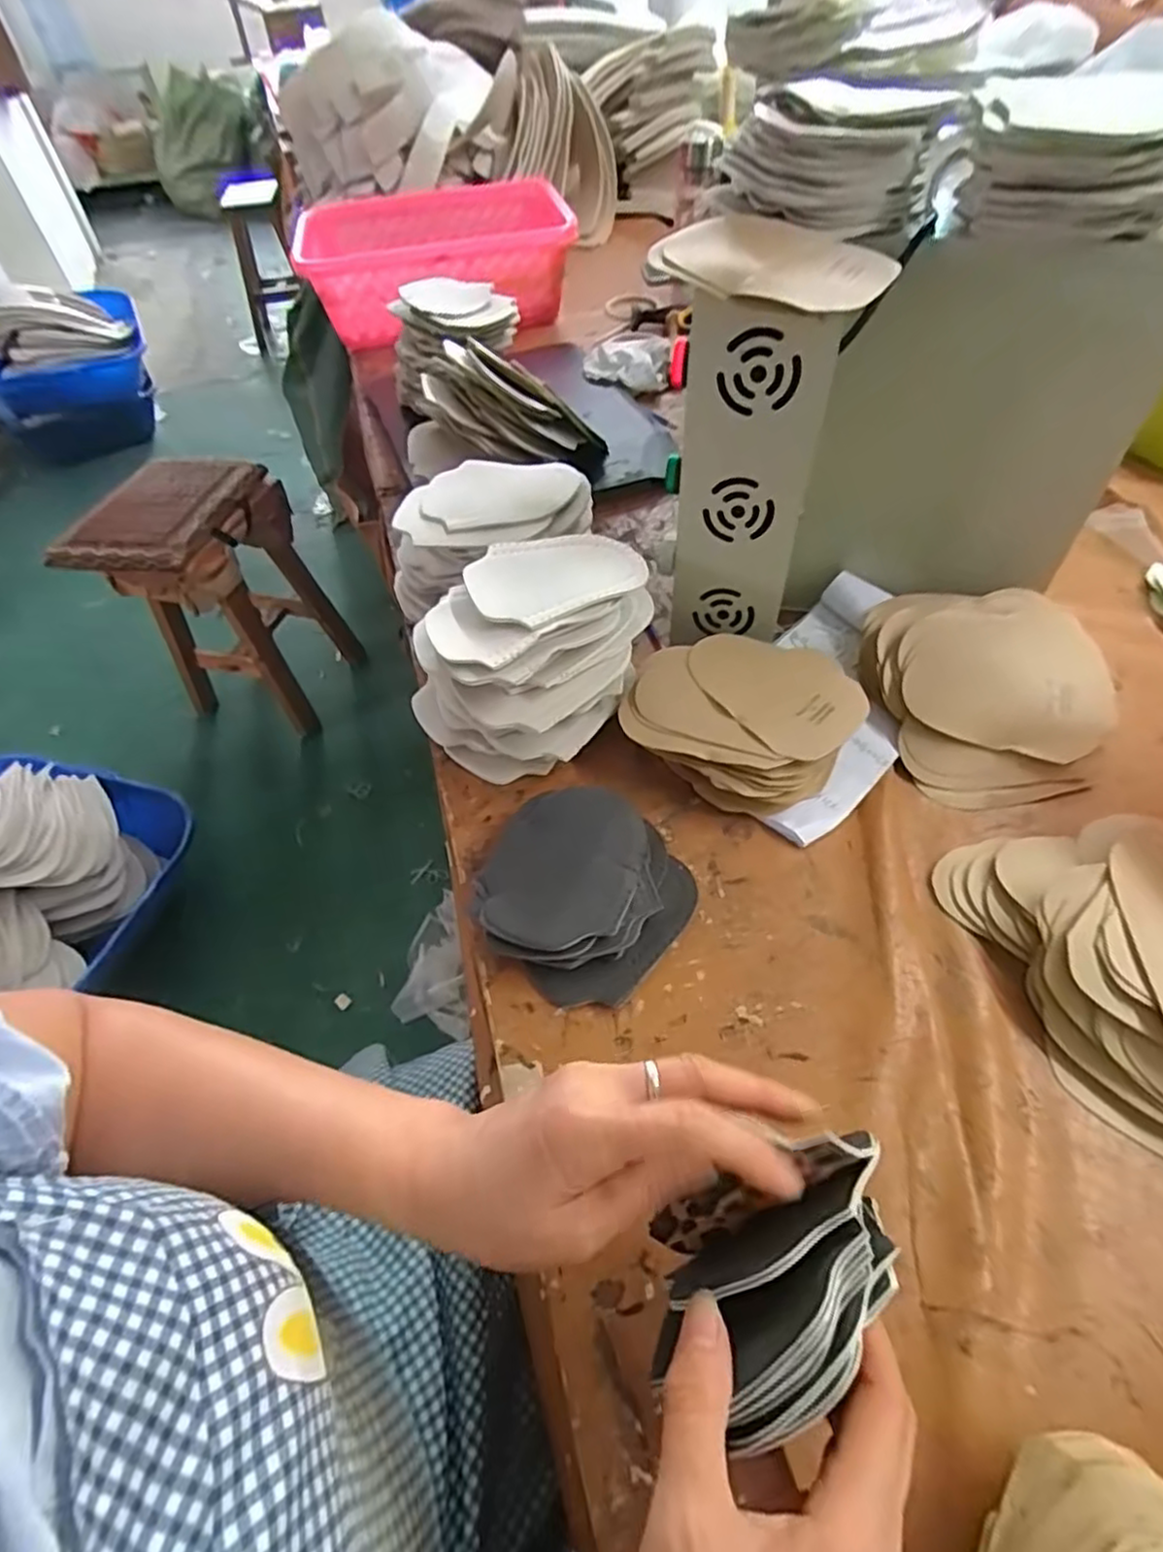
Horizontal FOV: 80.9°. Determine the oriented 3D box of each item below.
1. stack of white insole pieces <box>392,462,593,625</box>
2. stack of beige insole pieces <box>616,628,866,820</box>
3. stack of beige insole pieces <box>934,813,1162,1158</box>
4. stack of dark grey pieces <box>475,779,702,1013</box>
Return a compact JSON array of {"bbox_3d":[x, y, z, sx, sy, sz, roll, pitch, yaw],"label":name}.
[{"bbox_3d":[-0.085,-0.213,0.618,0.175,0.086,0.134,-25,54,-15],"label":"stack of white insole pieces"},{"bbox_3d":[0.120,-0.046,0.515,0.160,0.055,0.132,27,59,23],"label":"stack of beige insole pieces"},{"bbox_3d":[0.335,0.103,0.392,0.161,0.048,0.196,-15,52,-8],"label":"stack of beige insole pieces"},{"bbox_3d":[0.001,0.072,0.454,0.131,0.036,0.135,27,59,23],"label":"stack of dark grey pieces"}]

